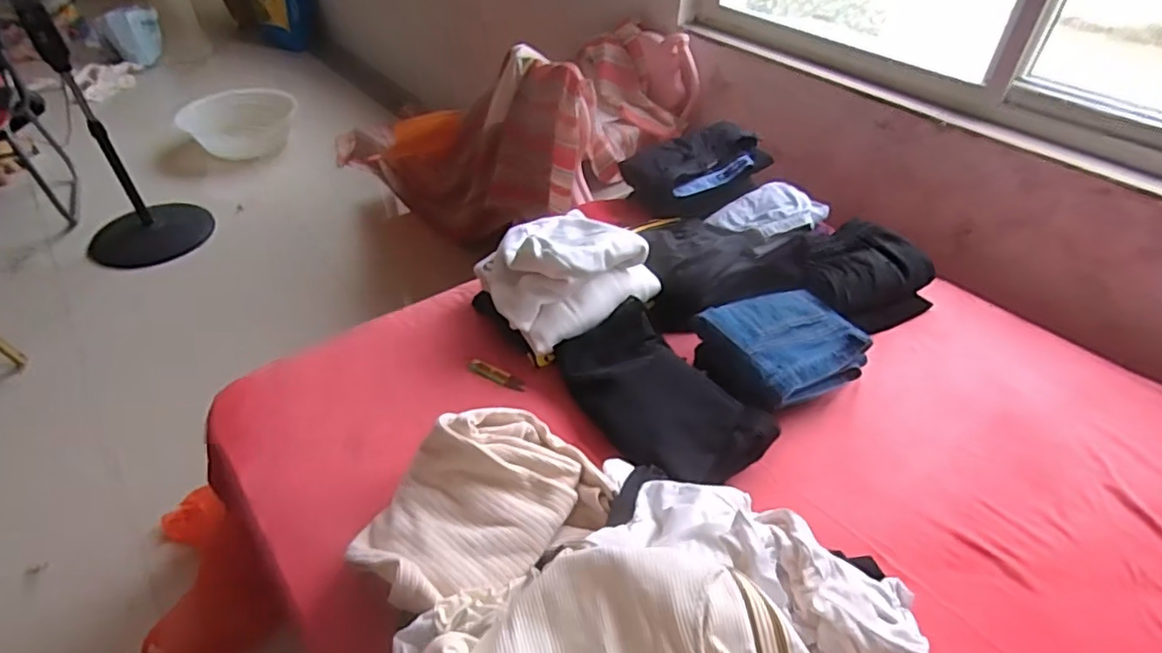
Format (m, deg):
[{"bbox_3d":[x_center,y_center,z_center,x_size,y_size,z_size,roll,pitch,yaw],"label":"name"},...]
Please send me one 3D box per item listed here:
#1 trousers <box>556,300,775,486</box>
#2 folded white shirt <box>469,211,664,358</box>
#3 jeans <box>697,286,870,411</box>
[{"bbox_3d":[0.125,0.118,1.038,0.206,0.076,0.357,-27,50,-28],"label":"trousers"},{"bbox_3d":[-0.033,-0.117,1.164,0.278,0.134,0.244,-26,49,-27],"label":"folded white shirt"},{"bbox_3d":[0.352,0.036,1.110,0.252,0.073,0.223,-20,47,-23],"label":"jeans"}]

